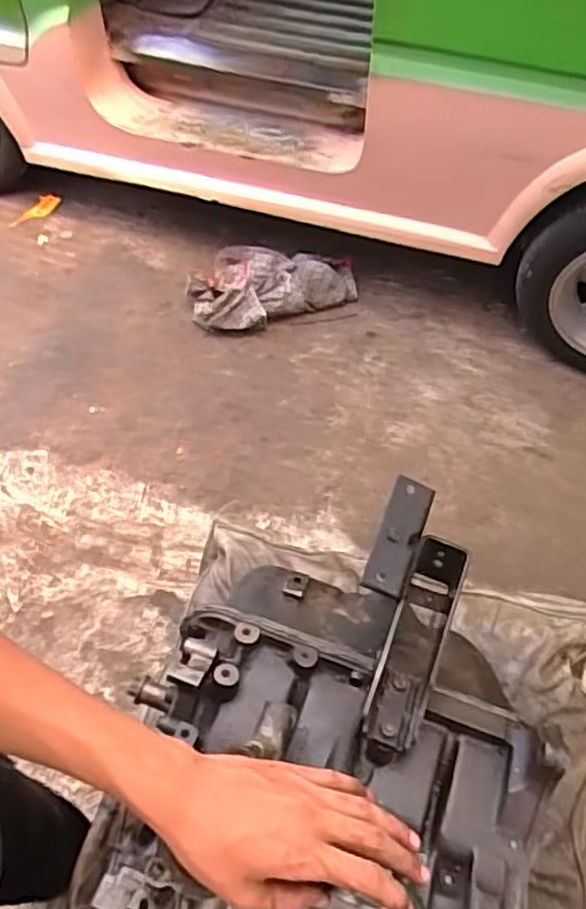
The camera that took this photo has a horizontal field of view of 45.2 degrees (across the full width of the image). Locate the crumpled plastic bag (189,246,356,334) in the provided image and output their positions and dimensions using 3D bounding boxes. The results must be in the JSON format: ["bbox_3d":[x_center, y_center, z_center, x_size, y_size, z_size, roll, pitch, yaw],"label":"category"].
[{"bbox_3d":[-0.058,-0.459,1.848,0.433,0.114,0.235,-18,61,-16],"label":"crumpled plastic bag"}]

